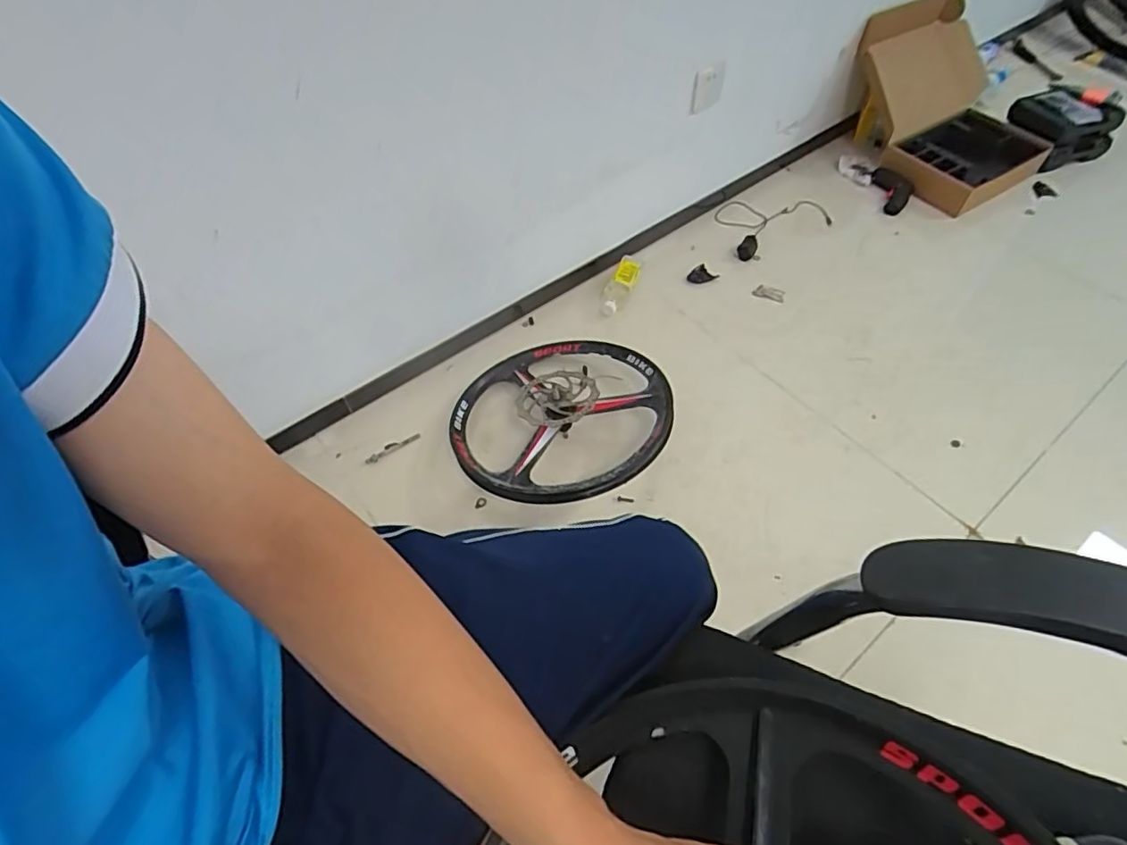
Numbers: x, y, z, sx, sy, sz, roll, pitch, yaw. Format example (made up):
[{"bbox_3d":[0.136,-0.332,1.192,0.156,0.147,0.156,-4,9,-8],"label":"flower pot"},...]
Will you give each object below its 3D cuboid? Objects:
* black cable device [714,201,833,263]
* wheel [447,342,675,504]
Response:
[{"bbox_3d":[0.559,-0.518,1.544,0.287,0.034,0.231,-12,56,-8],"label":"black cable device"},{"bbox_3d":[-0.003,-0.013,1.102,0.413,0.088,0.382,0,55,0],"label":"wheel"}]

